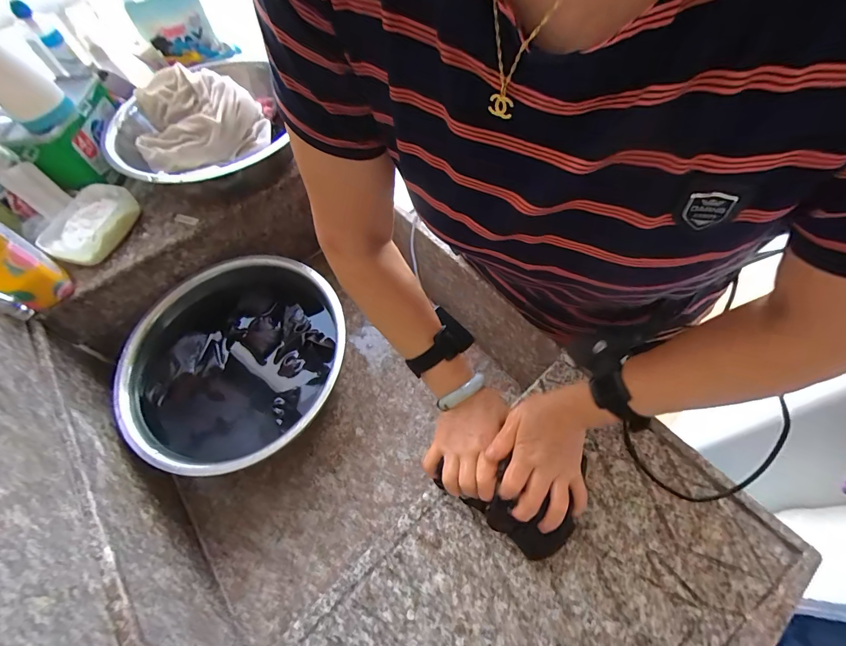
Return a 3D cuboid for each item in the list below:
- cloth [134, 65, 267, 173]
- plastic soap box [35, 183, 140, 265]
[{"bbox_3d":[-0.380,-0.345,0.623,0.200,0.101,0.151,-37,64,-17],"label":"cloth"},{"bbox_3d":[-0.554,-0.171,0.633,0.094,0.046,0.156,8,60,9],"label":"plastic soap box"}]

